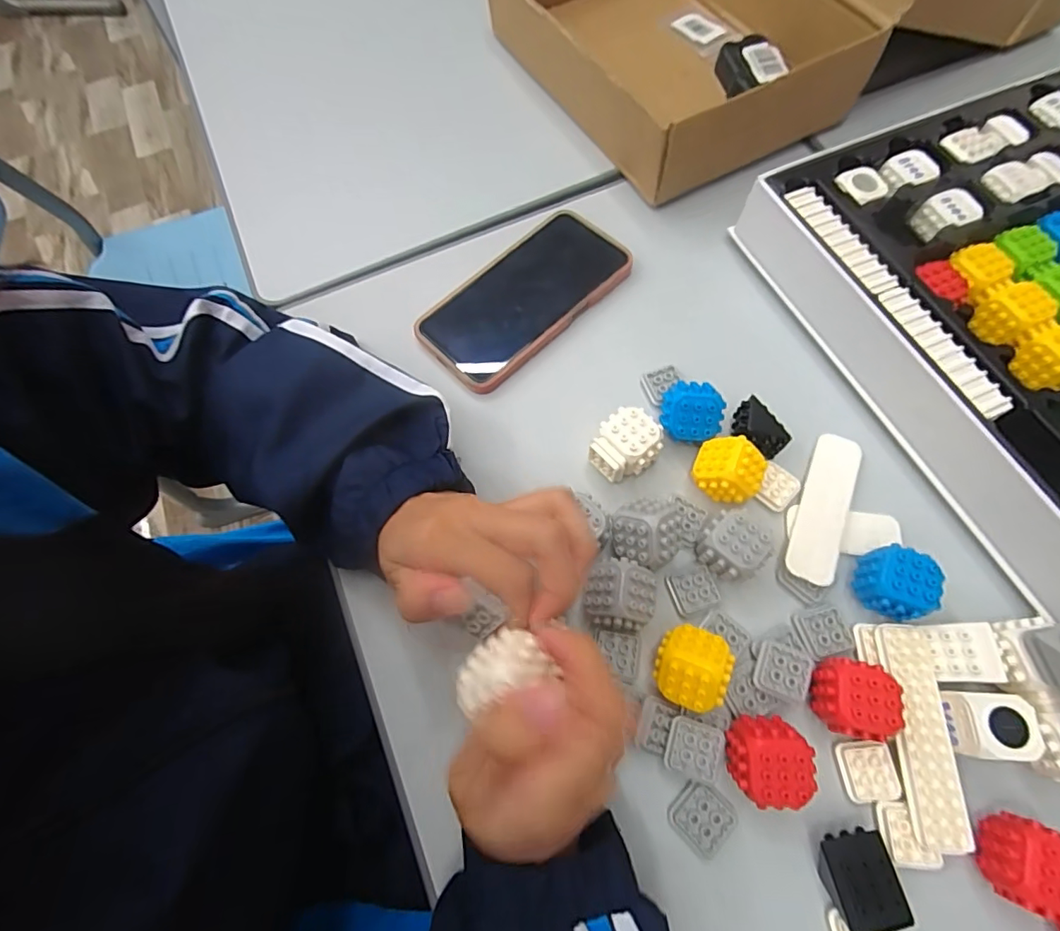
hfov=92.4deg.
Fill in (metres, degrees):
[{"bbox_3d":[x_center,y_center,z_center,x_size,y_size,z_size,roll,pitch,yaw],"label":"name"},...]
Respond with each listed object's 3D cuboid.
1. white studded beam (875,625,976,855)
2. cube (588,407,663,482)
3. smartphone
[{"bbox_3d":[0.206,0.139,0.267,0.026,0.005,0.105,1,68,3],"label":"white studded beam"},{"bbox_3d":[0.061,-0.012,0.328,0.041,0.027,0.037,-40,72,-13],"label":"cube"},{"bbox_3d":[-0.004,-0.128,0.387,0.082,0.015,0.161,42,76,17],"label":"smartphone"}]

